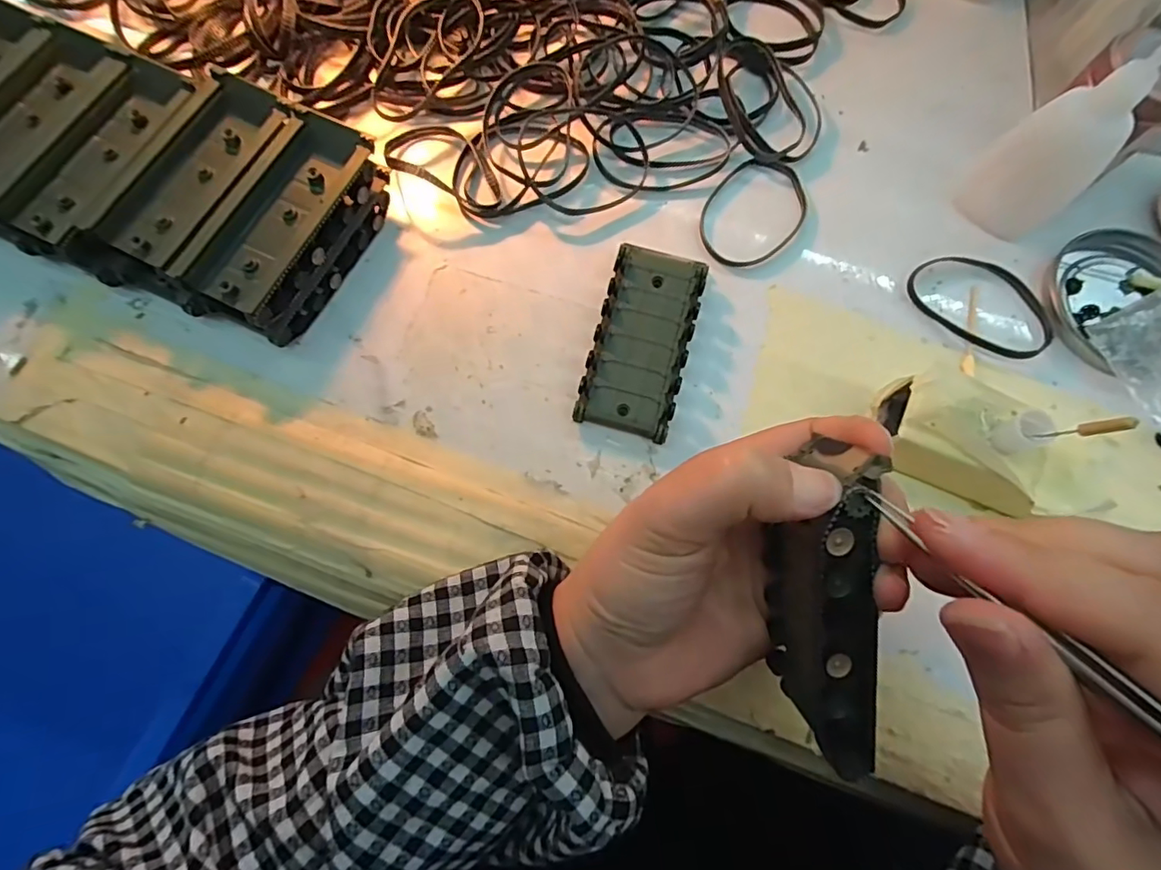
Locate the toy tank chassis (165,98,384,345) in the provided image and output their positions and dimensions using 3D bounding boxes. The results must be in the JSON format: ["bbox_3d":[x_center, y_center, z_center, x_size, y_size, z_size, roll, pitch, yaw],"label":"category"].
[{"bbox_3d":[-0.135,-0.095,0.258,0.051,0.034,0.098,26,74,6],"label":"toy tank chassis"}]

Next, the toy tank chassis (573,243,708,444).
[{"bbox_3d":[0.029,-0.046,0.259,0.043,0.014,0.096,15,73,3],"label":"toy tank chassis"}]

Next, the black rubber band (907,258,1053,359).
[{"bbox_3d":[0.199,-0.065,0.274,0.069,0.007,0.047,42,76,10],"label":"black rubber band"}]

